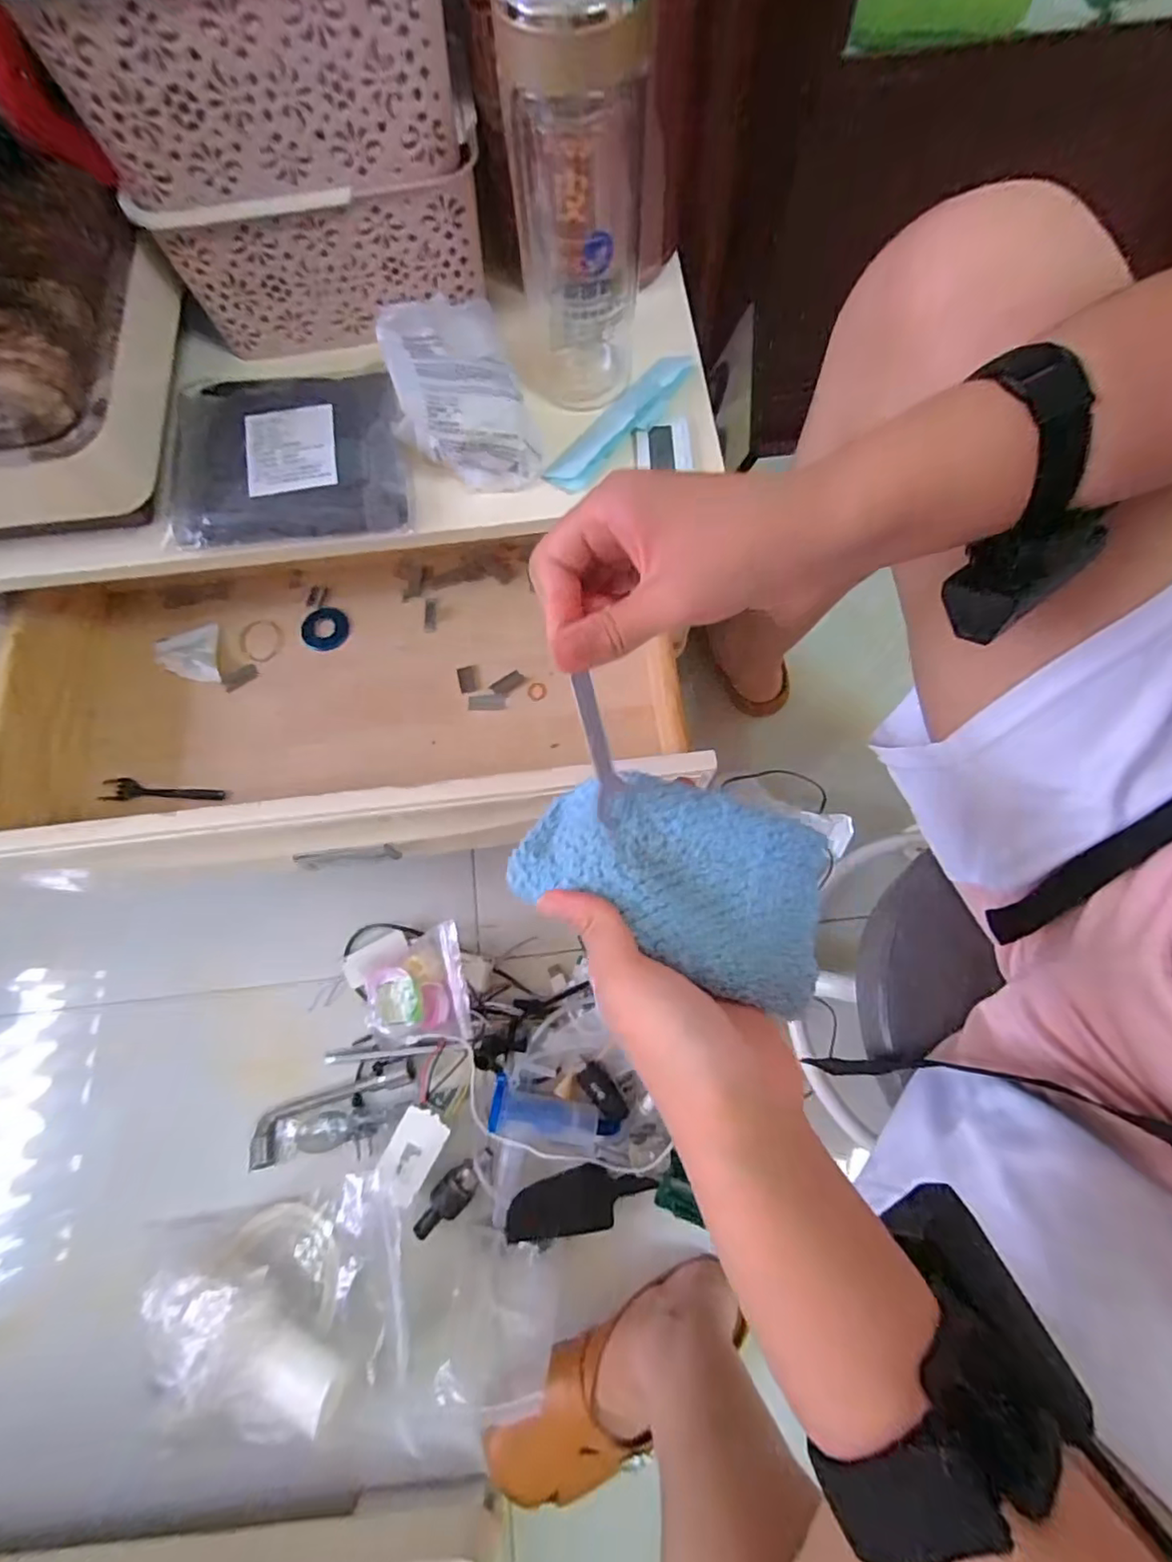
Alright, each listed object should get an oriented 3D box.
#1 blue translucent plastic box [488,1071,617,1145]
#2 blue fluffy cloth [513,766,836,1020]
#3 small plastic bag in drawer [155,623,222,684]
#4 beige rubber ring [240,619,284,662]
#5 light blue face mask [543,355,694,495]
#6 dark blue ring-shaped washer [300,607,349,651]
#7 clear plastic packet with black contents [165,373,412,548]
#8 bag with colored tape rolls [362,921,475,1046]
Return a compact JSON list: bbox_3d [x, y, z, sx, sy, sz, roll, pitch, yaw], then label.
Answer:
[{"bbox_3d":[-0.030,0.316,0.570,0.120,0.027,0.044,9,73,5],"label":"blue translucent plastic box"},{"bbox_3d":[0.037,0.040,0.269,0.135,0.035,0.081,17,74,7],"label":"blue fluffy cloth"},{"bbox_3d":[-0.372,-0.119,0.559,0.048,0.020,0.063,-15,73,-3],"label":"small plastic bag in drawer"},{"bbox_3d":[-0.309,-0.135,0.571,0.042,0.004,0.046,-9,73,-1],"label":"beige rubber ring"},{"bbox_3d":[0.028,-0.265,0.440,0.034,0.012,0.148,38,78,12],"label":"light blue face mask"},{"bbox_3d":[-0.249,-0.145,0.572,0.045,0.005,0.045,-1,73,2],"label":"dark blue ring-shaped washer"},{"bbox_3d":[-0.213,-0.232,0.426,0.163,0.030,0.126,-8,73,-1],"label":"clear plastic packet with black contents"},{"bbox_3d":[-0.166,0.202,0.584,0.101,0.047,0.105,-10,73,-1],"label":"bag with colored tape rolls"}]

